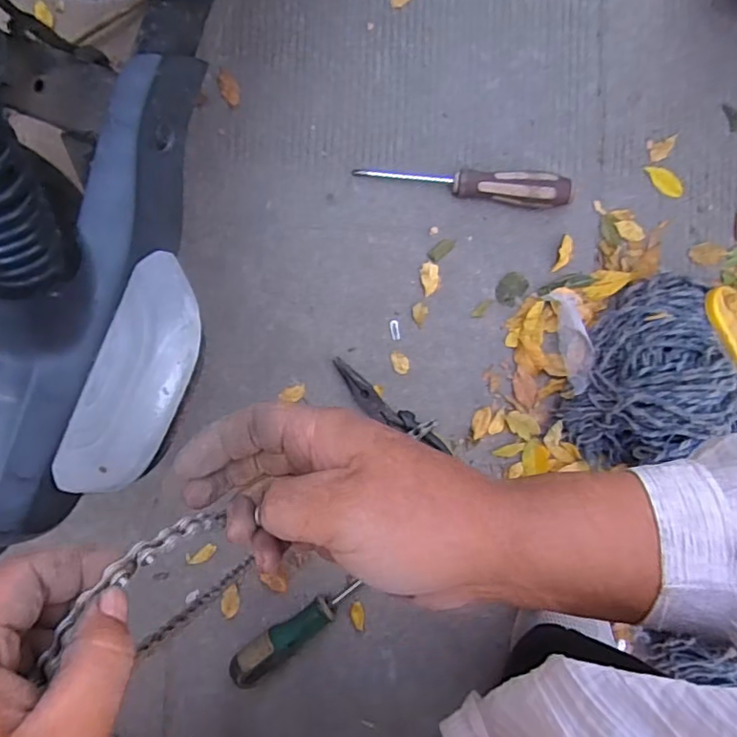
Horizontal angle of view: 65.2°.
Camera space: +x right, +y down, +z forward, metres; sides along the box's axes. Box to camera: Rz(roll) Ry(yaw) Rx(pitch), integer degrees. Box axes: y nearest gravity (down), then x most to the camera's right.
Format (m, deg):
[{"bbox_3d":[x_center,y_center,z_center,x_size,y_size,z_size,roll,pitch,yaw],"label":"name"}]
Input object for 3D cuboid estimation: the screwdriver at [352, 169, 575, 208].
[{"bbox_3d":[0.093,-0.175,0.550,0.205,0.029,0.025,6,87,0],"label":"screwdriver"}]

